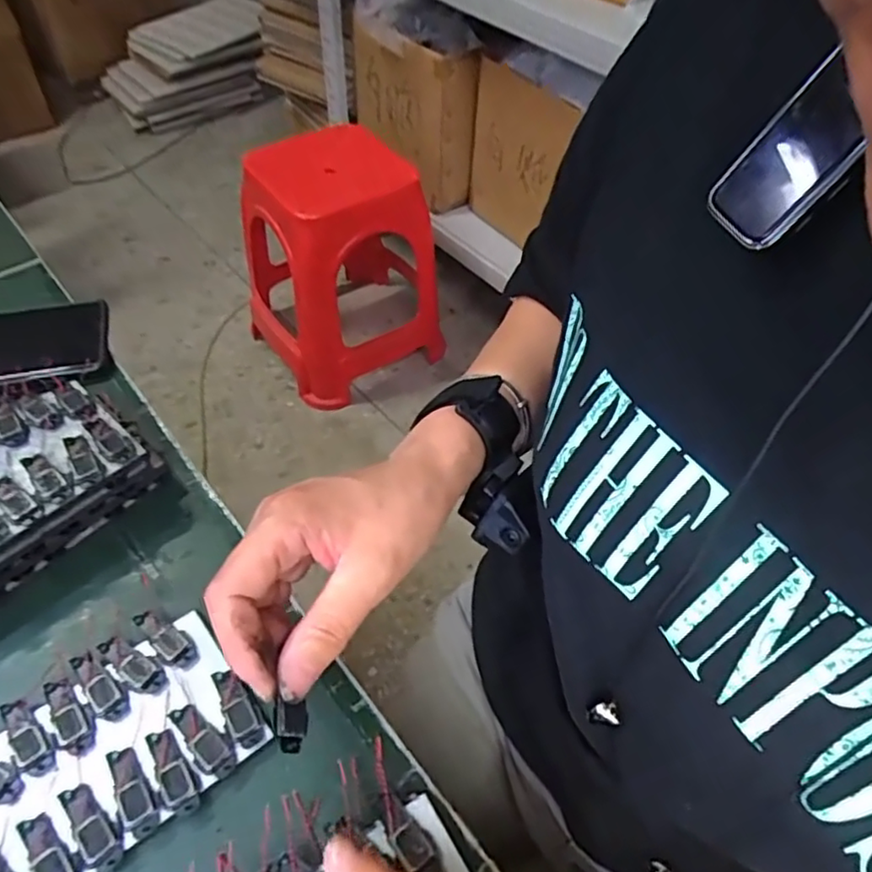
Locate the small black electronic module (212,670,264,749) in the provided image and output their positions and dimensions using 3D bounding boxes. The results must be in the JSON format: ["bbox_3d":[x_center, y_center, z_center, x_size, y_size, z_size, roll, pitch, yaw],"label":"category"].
[{"bbox_3d":[-0.095,0.129,0.308,0.014,0.004,0.039,-23,56,-20],"label":"small black electronic module"}]

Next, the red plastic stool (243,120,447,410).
[{"bbox_3d":[-0.190,-0.358,1.371,0.373,0.429,0.313,-26,57,-21],"label":"red plastic stool"}]

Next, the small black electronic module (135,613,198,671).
[{"bbox_3d":[-0.138,0.103,0.327,0.041,0.004,0.015,35,58,22],"label":"small black electronic module"}]

